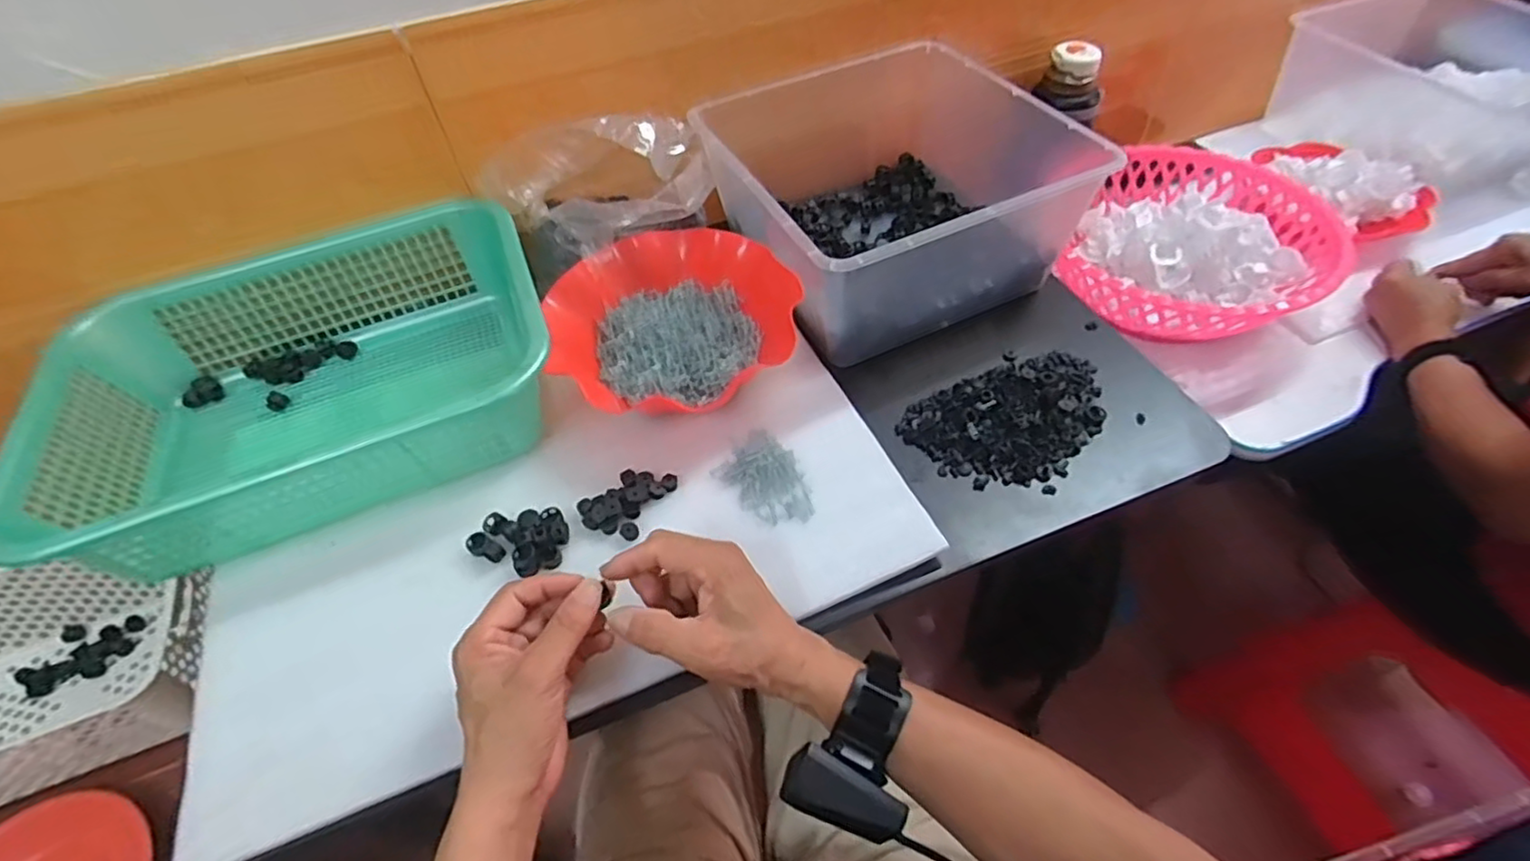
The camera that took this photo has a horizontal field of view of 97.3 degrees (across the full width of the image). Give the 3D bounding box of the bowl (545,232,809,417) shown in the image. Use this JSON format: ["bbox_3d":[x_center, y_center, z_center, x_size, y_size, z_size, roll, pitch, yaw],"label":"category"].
[{"bbox_3d":[-0.082,-0.098,0.611,0.215,0.064,0.197,-2,52,3],"label":"bowl"}]

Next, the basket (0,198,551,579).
[{"bbox_3d":[-0.381,-0.047,0.576,0.382,0.106,0.304,-24,54,-14],"label":"basket"}]

